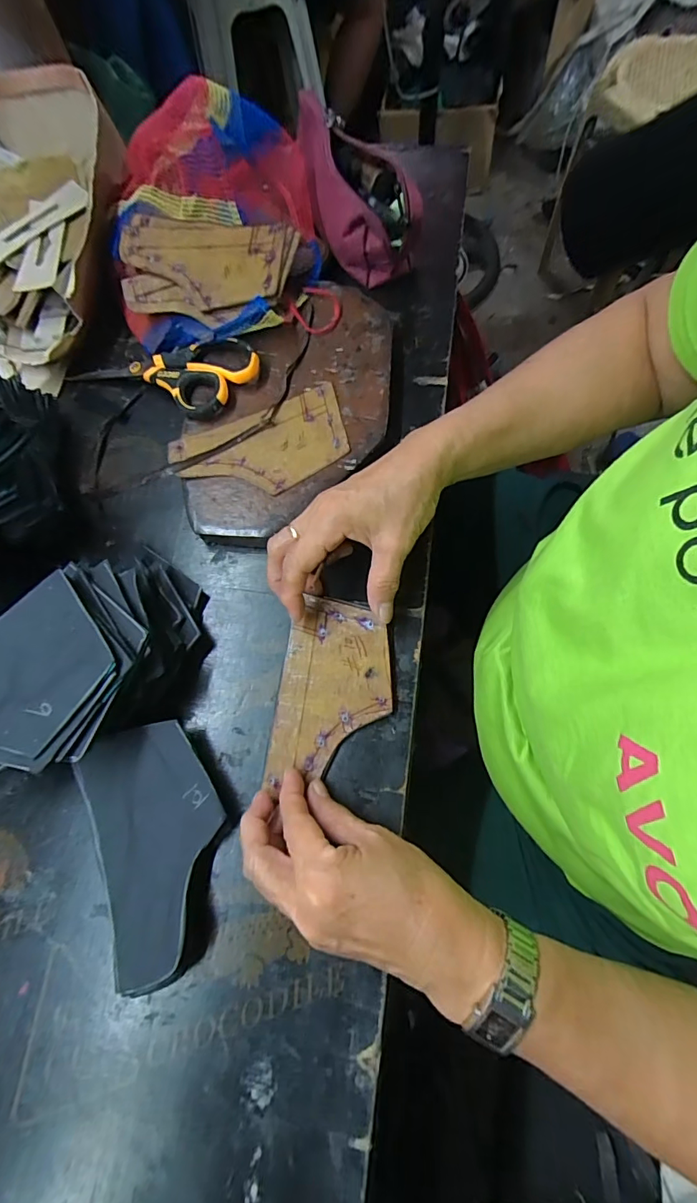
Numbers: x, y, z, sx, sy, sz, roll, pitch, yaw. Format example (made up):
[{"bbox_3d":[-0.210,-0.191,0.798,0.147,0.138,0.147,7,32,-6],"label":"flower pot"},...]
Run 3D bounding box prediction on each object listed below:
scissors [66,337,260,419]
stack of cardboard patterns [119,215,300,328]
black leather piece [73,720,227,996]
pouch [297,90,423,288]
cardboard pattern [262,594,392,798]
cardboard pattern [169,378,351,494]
[{"bbox_3d":[-0.175,-0.210,0.437,0.196,0.016,0.080,13,74,19],"label":"scissors"},{"bbox_3d":[-0.128,-0.300,0.424,0.150,0.012,0.095,6,86,2],"label":"stack of cardboard patterns"},{"bbox_3d":[-0.121,0.150,0.303,0.080,0.023,0.142,-25,71,-3],"label":"black leather piece"},{"bbox_3d":[0.009,-0.416,0.469,0.104,0.069,0.200,-6,71,3],"label":"pouch"},{"bbox_3d":[-0.011,0.062,0.338,0.079,0.004,0.129,4,72,9],"label":"cardboard pattern"},{"bbox_3d":[-0.072,-0.128,0.391,0.143,0.005,0.082,-21,71,-2],"label":"cardboard pattern"}]

